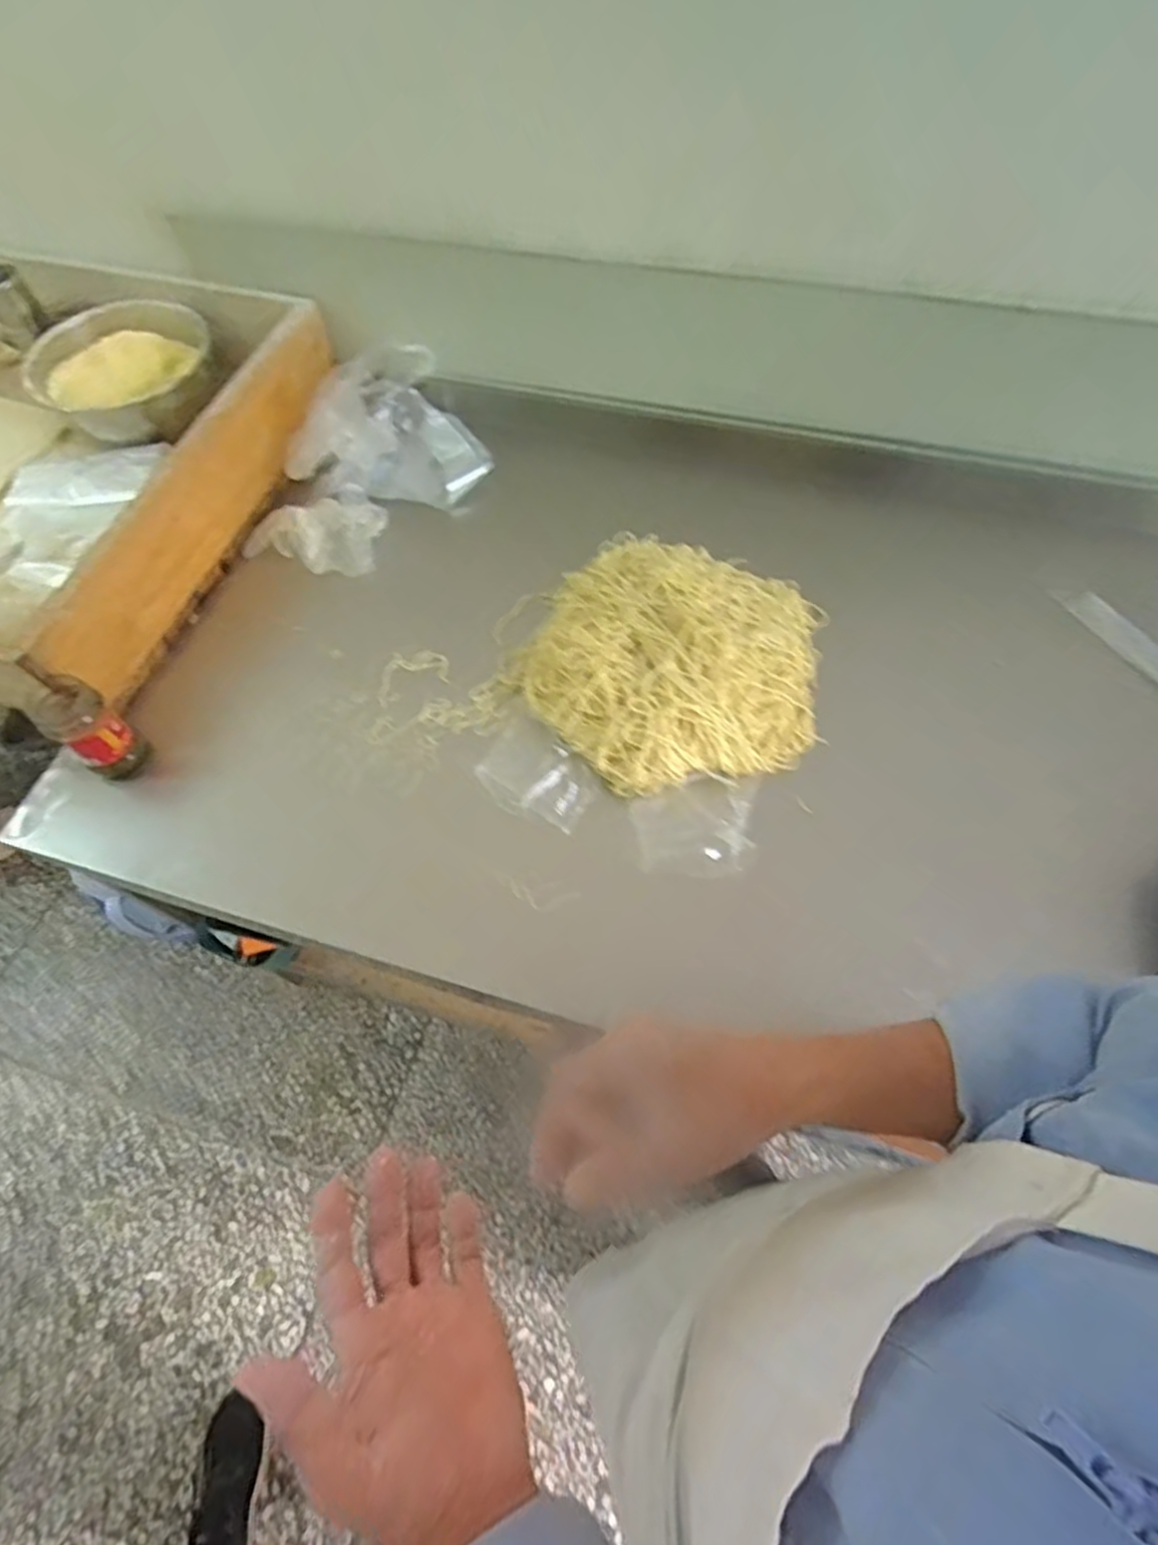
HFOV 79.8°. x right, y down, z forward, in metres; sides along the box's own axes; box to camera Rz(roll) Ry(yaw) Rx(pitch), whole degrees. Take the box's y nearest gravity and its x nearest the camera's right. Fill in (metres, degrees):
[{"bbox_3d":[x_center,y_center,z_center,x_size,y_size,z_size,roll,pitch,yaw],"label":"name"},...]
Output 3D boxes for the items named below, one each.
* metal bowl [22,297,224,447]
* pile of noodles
[{"bbox_3d":[-0.659,-0.583,1.005,0.227,0.093,0.219,-1,62,2],"label":"metal bowl"},{"bbox_3d":[0.107,-0.128,0.794,0.327,0.092,0.320,-1,62,2],"label":"pile of noodles"}]

